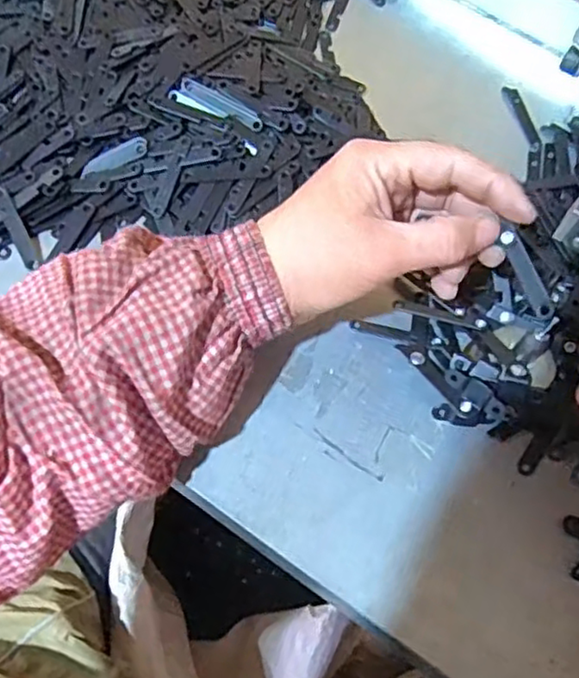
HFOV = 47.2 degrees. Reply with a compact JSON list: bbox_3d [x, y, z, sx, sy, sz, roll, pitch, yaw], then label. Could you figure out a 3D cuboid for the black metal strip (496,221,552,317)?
[{"bbox_3d":[0.108,-0.029,0.301,0.004,0.009,0.043,-22,85,-52],"label":"black metal strip"}]

